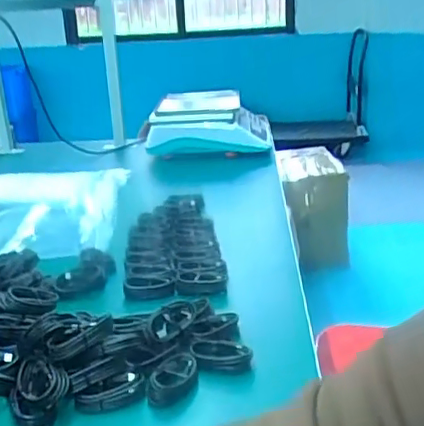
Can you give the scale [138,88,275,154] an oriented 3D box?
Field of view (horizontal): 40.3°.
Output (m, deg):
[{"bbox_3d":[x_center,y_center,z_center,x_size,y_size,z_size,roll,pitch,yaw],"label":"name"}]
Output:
[{"bbox_3d":[-0.004,-0.240,1.519,0.301,0.119,0.339,-2,21,3],"label":"scale"}]

